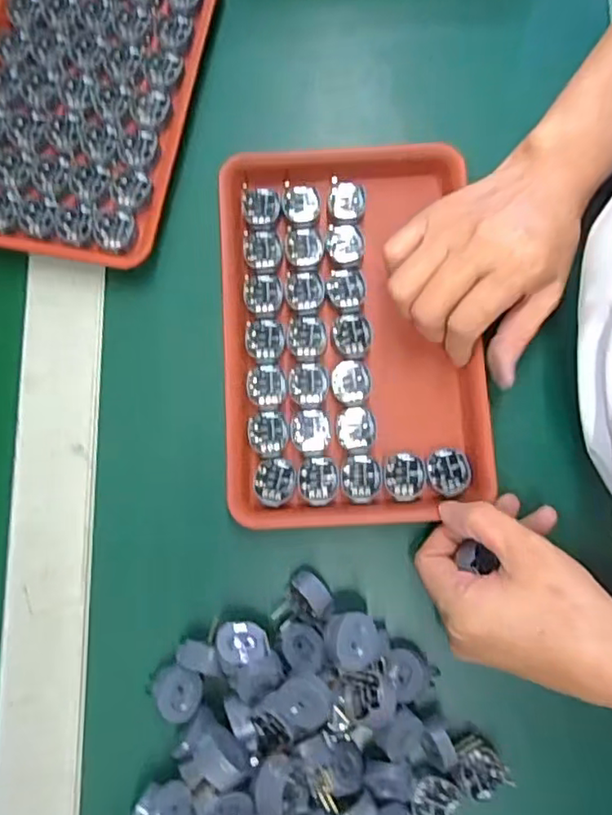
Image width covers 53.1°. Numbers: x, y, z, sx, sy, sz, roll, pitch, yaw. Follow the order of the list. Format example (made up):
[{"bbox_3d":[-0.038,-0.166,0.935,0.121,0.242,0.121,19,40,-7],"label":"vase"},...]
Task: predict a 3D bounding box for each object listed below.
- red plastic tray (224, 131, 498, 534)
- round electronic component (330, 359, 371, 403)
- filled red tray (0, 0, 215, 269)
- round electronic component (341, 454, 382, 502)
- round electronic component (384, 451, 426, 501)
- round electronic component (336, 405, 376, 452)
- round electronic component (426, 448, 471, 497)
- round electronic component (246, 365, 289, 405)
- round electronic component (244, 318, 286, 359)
[{"bbox_3d":[0.028,-0.049,0.388,0.158,0.018,0.237,-3,80,-1],"label":"red plastic tray"},{"bbox_3d":[0.028,-0.016,0.380,0.024,0.004,0.026,0,80,-1],"label":"round electronic component"},{"bbox_3d":[-0.158,-0.214,0.409,0.154,0.019,0.233,12,80,1],"label":"filled red tray"},{"bbox_3d":[0.033,0.042,0.369,0.024,0.004,0.027,-1,80,-1],"label":"round electronic component"},{"bbox_3d":[0.060,0.041,0.369,0.024,0.004,0.029,0,80,-1],"label":"round electronic component"},{"bbox_3d":[0.031,0.012,0.375,0.024,0.004,0.028,-1,80,-1],"label":"round electronic component"},{"bbox_3d":[0.086,0.039,0.369,0.025,0.004,0.028,0,80,-1],"label":"round electronic component"},{"bbox_3d":[-0.024,-0.014,0.381,0.025,0.004,0.025,0,80,-1],"label":"round electronic component"},{"bbox_3d":[-0.026,-0.044,0.384,0.025,0.004,0.026,0,80,-1],"label":"round electronic component"}]

